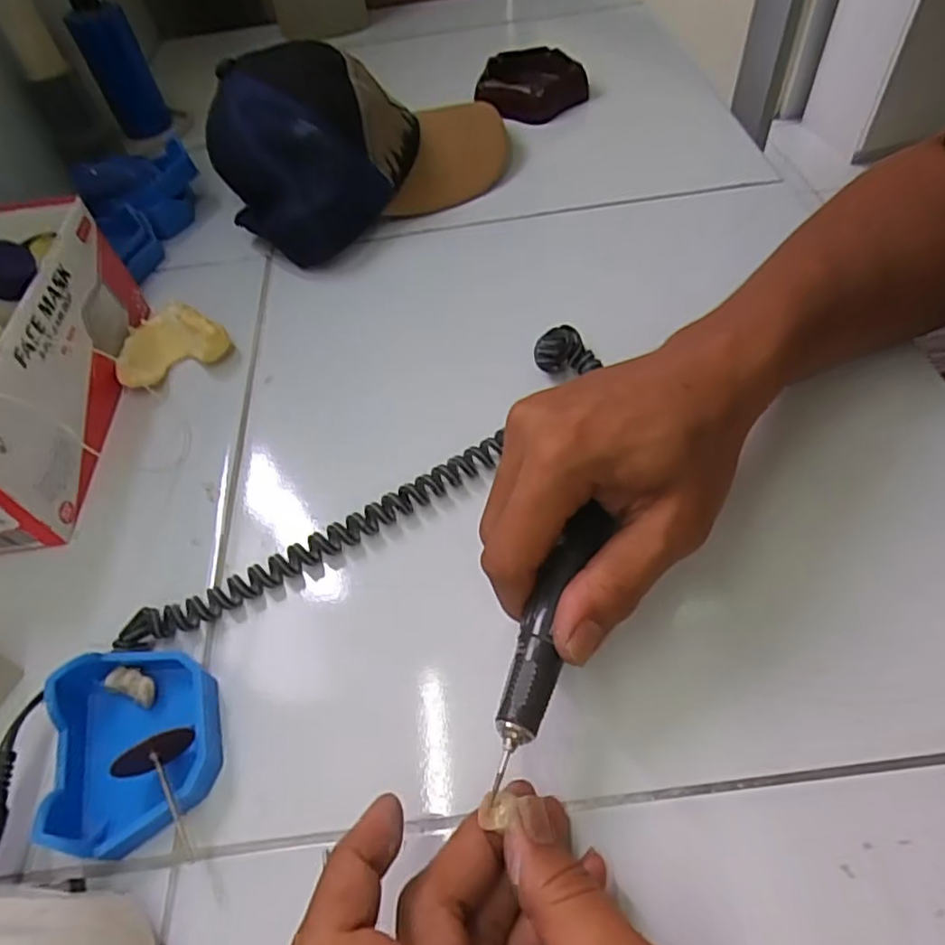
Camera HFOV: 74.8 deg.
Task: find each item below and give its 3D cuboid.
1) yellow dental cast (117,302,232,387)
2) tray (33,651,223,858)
[{"bbox_3d":[-0.198,-0.084,0.404,0.067,0.028,0.050,-30,55,-15],"label":"yellow dental cast"},{"bbox_3d":[-0.141,0.112,0.260,0.060,0.028,0.074,-17,53,-6],"label":"tray"}]

